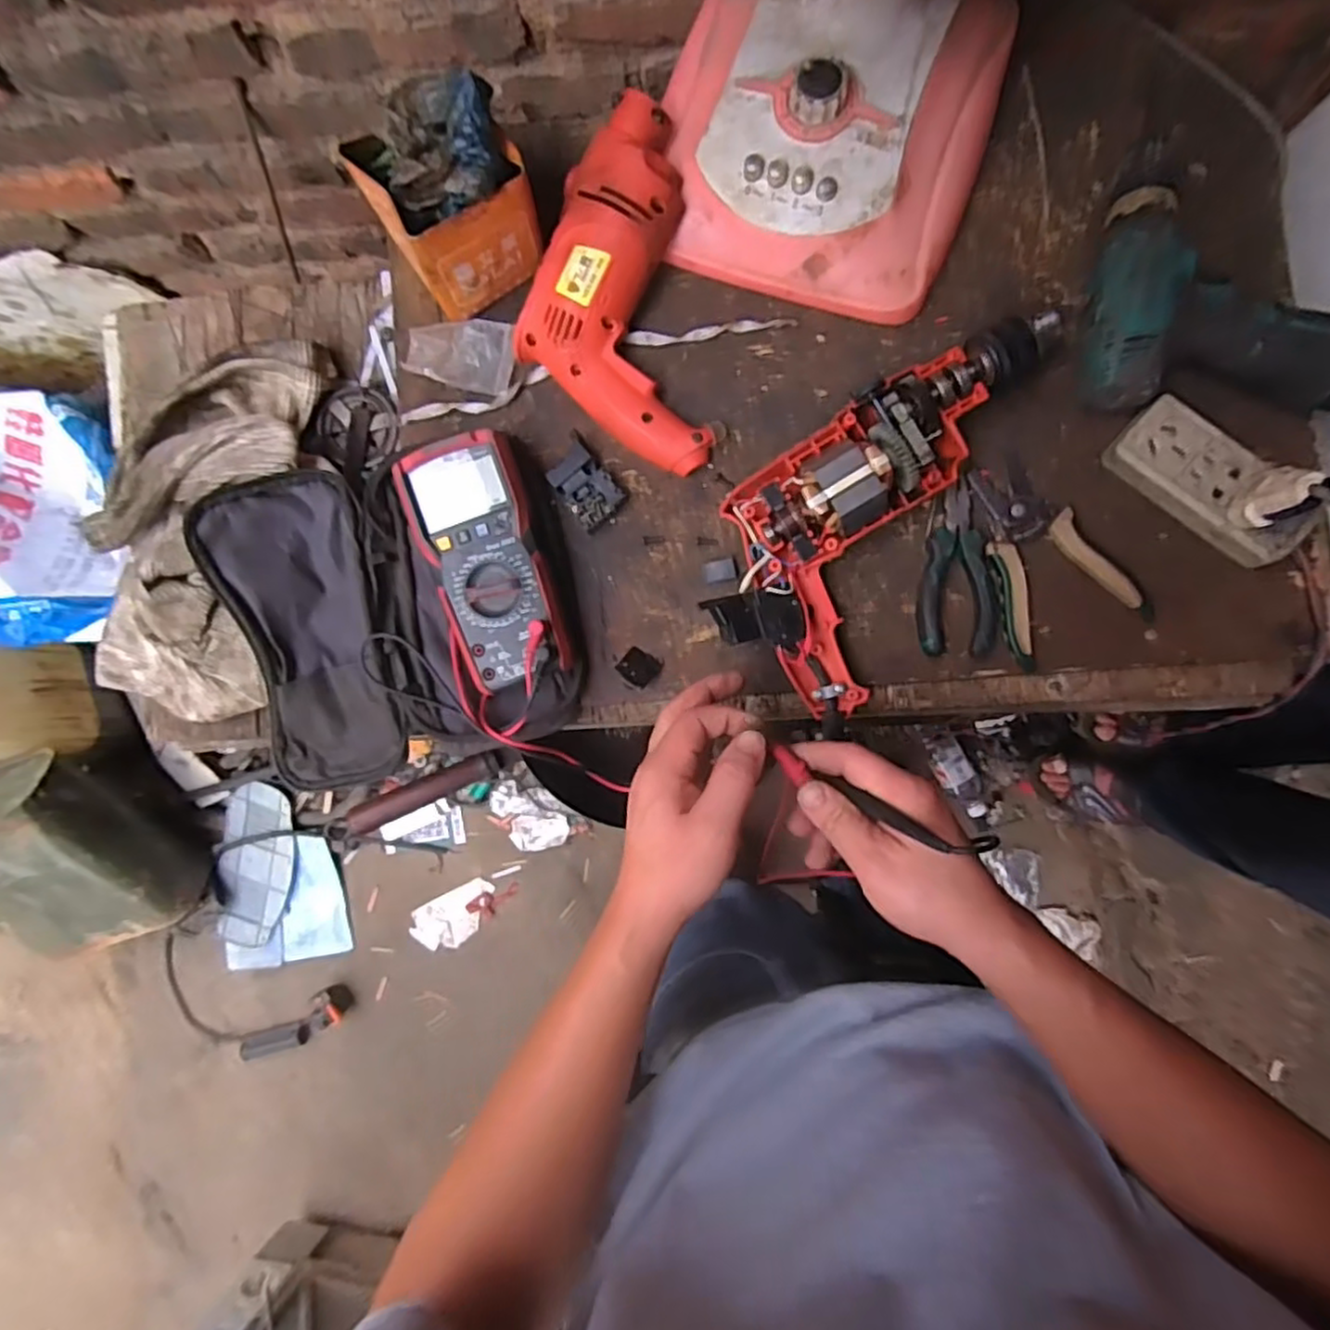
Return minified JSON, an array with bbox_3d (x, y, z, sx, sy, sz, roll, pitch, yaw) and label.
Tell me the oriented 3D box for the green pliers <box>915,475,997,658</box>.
[{"bbox_3d":[0.215,-0.072,0.520,0.055,0.016,0.127,1,87,4],"label":"green pliers"}]

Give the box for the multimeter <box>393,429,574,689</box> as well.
[{"bbox_3d":[-0.131,-0.073,0.531,0.087,0.055,0.182,-18,86,3],"label":"multimeter"}]

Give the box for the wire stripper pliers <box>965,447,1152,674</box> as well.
[{"bbox_3d":[0.271,-0.079,0.512,0.096,0.012,0.144,-29,86,2],"label":"wire stripper pliers"}]

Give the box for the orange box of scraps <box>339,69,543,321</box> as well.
[{"bbox_3d":[-0.153,-0.337,0.515,0.102,0.125,0.097,-32,86,2],"label":"orange box of scraps"}]

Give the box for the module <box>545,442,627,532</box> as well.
[{"bbox_3d":[-0.061,-0.138,0.550,0.040,0.014,0.060,-36,86,2],"label":"module"}]

